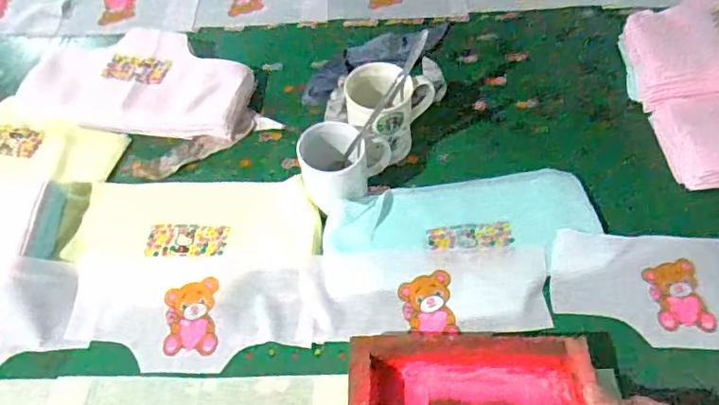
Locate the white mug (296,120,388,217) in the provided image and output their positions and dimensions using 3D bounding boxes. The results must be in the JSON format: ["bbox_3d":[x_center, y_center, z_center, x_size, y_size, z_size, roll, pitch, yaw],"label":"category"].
[{"bbox_3d":[-0.017,-0.039,0.681,0.106,0.095,0.079,-2,56,1],"label":"white mug"}]

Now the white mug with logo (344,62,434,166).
[{"bbox_3d":[0.040,-0.119,0.723,0.127,0.108,0.099,-16,56,-8],"label":"white mug with logo"}]

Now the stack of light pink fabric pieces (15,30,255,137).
[{"bbox_3d":[-0.338,-0.184,0.832,0.345,0.040,0.183,14,58,12],"label":"stack of light pink fabric pieces"}]

